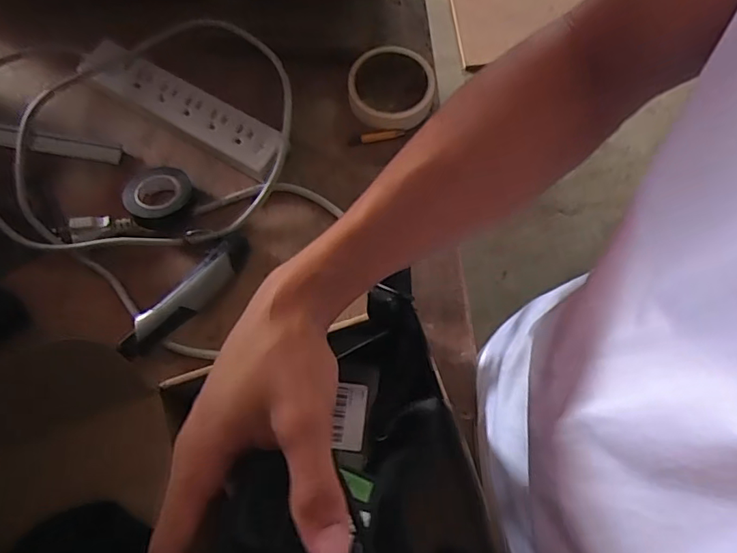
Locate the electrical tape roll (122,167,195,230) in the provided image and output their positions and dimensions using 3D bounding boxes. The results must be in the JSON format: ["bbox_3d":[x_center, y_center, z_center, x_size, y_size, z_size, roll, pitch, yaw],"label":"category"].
[{"bbox_3d":[-0.203,-0.078,0.518,0.062,0.027,0.064,0,70,0],"label":"electrical tape roll"}]

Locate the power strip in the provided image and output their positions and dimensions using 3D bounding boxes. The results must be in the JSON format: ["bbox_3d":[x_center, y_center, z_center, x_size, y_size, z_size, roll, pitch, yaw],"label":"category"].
[{"bbox_3d":[-0.188,-0.171,0.543,0.236,0.028,0.048,31,73,10],"label":"power strip"}]

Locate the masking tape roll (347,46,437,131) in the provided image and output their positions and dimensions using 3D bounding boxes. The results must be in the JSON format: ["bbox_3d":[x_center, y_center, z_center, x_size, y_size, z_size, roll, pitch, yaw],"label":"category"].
[{"bbox_3d":[0.025,-0.194,0.548,0.090,0.024,0.082,0,70,0],"label":"masking tape roll"}]

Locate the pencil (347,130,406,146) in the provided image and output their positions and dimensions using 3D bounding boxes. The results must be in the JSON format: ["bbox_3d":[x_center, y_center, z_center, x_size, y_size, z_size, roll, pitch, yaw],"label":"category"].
[{"bbox_3d":[0.009,-0.143,0.548,0.059,0.010,0.008,-11,71,-4],"label":"pencil"}]

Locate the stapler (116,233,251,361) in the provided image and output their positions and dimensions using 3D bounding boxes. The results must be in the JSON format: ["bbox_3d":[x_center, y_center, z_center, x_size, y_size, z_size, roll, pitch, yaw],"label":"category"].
[{"bbox_3d":[-0.164,0.018,0.485,0.033,0.028,0.144,41,75,13],"label":"stapler"}]

